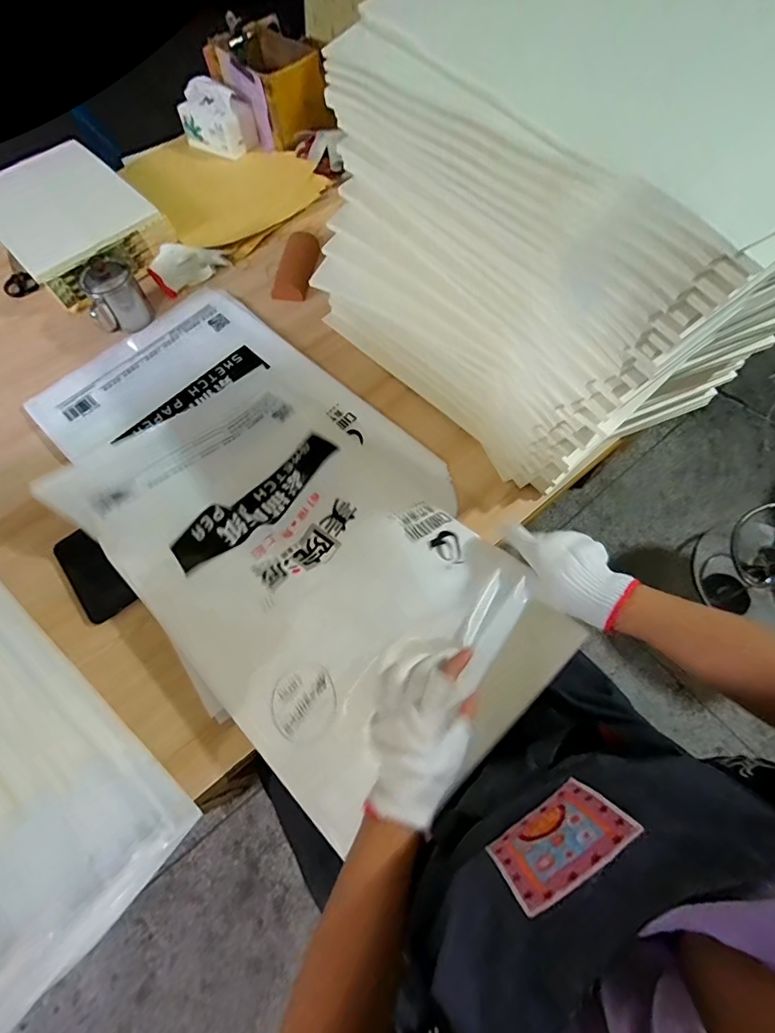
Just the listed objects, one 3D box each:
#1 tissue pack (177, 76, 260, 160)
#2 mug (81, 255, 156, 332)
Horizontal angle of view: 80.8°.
[{"bbox_3d":[-0.387,-0.893,1.022,0.152,0.106,0.103,25,69,13],"label":"tissue pack"},{"bbox_3d":[-0.499,-0.402,0.834,0.095,0.089,0.079,-27,68,-9],"label":"mug"}]

